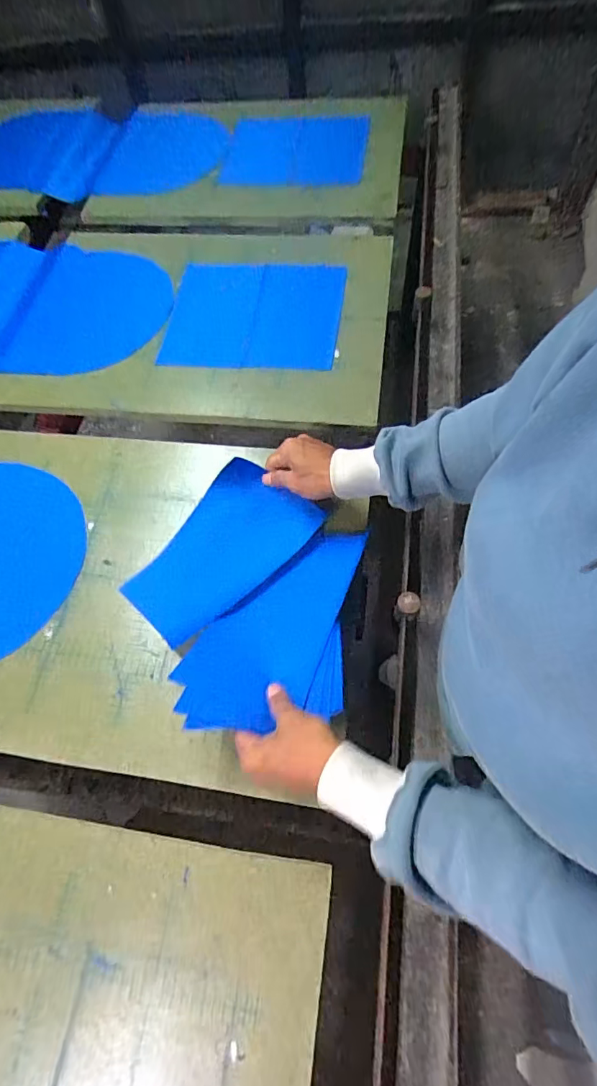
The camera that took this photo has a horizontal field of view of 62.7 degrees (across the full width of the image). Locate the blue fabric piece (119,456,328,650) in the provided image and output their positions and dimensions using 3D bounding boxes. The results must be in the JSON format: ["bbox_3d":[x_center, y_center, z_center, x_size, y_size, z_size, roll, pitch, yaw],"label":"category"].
[{"bbox_3d":[-0.099,0.013,0.618,0.130,0.032,0.244,43,86,9],"label":"blue fabric piece"}]

